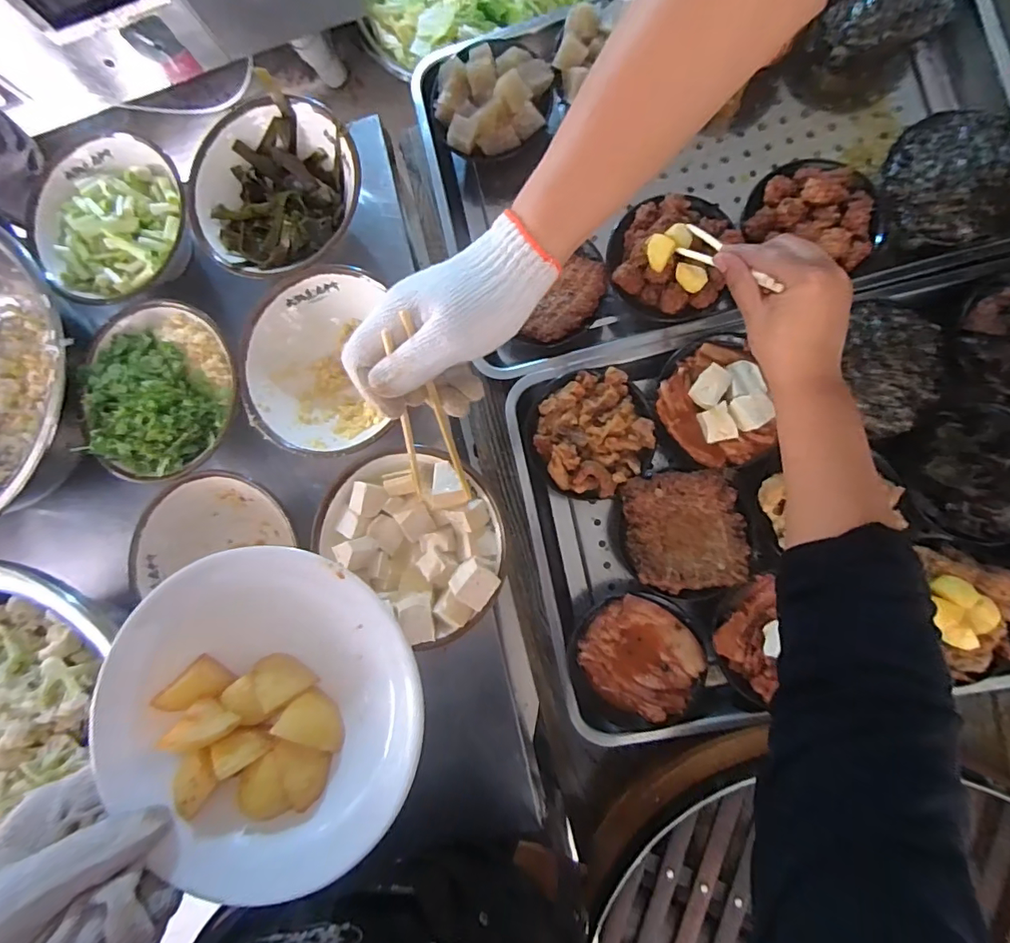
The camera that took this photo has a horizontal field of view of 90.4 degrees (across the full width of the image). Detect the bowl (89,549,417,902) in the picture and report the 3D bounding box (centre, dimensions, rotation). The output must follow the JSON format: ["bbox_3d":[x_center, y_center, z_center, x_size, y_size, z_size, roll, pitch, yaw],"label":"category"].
[{"bbox_3d":[-0.128,0.127,0.274,0.159,0.046,0.162,0,87,8],"label":"bowl"}]

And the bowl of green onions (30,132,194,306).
[{"bbox_3d":[-0.420,-0.267,0.549,0.173,0.075,0.164,0,87,8],"label":"bowl of green onions"}]

